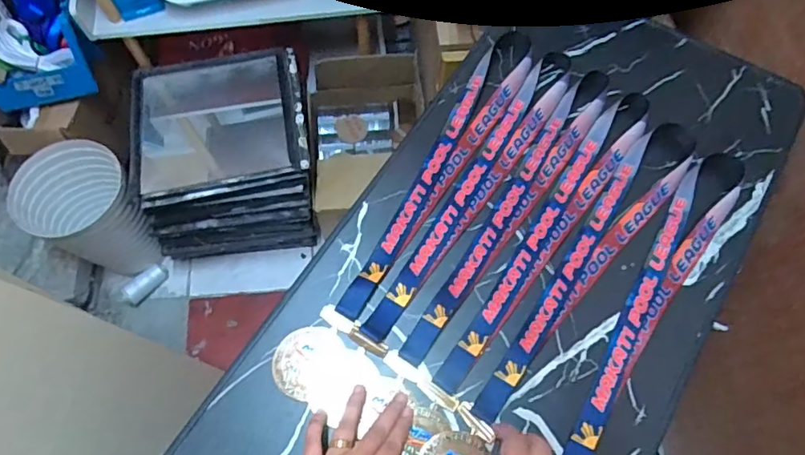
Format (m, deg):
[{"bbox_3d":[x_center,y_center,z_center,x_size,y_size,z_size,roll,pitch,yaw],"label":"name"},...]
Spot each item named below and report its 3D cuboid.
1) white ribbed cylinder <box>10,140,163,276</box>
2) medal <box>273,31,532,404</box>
[{"bbox_3d":[-0.656,-0.025,1.203,0.208,0.304,0.202,0,67,0],"label":"white ribbed cylinder"},{"bbox_3d":[0.019,-0.040,0.644,0.072,0.006,0.513,27,70,11],"label":"medal"}]

